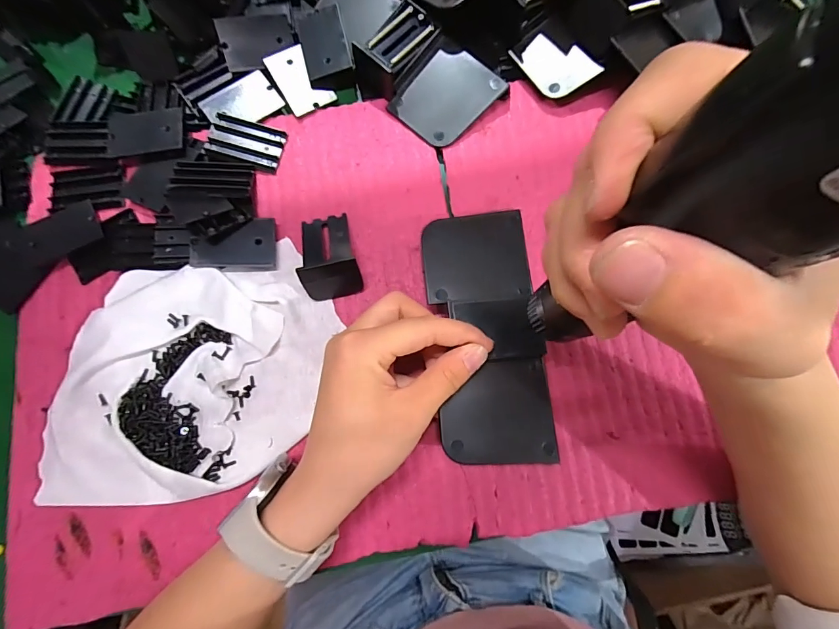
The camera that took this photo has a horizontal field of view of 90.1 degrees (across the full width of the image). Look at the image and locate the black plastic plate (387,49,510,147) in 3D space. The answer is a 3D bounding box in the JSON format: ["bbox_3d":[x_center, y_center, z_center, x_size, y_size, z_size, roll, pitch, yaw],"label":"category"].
[{"bbox_3d":[0.021,-0.165,0.318,0.072,0.004,0.056,-44,88,3],"label":"black plastic plate"}]

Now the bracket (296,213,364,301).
[{"bbox_3d":[-0.065,-0.043,0.290,0.038,0.023,0.059,-16,77,-2],"label":"bracket"}]

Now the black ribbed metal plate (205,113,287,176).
[{"bbox_3d":[-0.131,-0.128,0.314,0.053,0.009,0.037,8,78,4],"label":"black ribbed metal plate"}]

